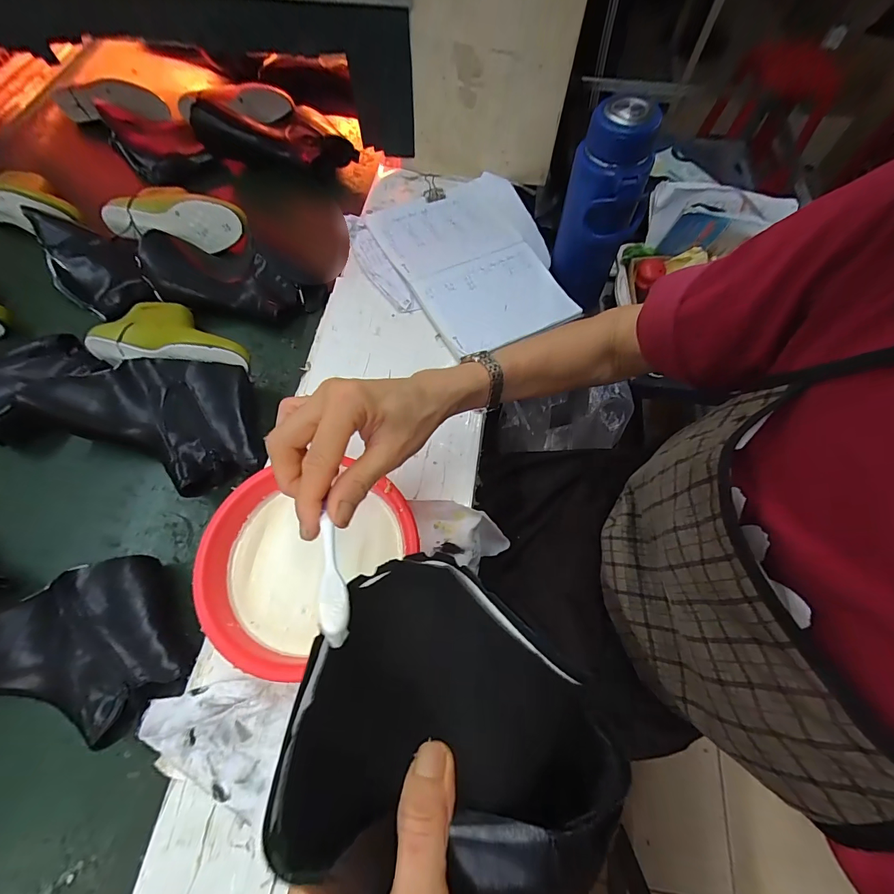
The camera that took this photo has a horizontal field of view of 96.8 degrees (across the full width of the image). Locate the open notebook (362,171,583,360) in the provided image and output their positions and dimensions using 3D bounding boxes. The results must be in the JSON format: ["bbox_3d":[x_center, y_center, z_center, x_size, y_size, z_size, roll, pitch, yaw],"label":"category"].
[{"bbox_3d":[0.049,-0.291,0.599,0.242,0.022,0.311,-28,69,-12],"label":"open notebook"}]

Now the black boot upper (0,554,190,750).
[{"bbox_3d":[-0.385,0.216,0.379,0.232,0.069,0.172,-28,69,-12],"label":"black boot upper"}]

